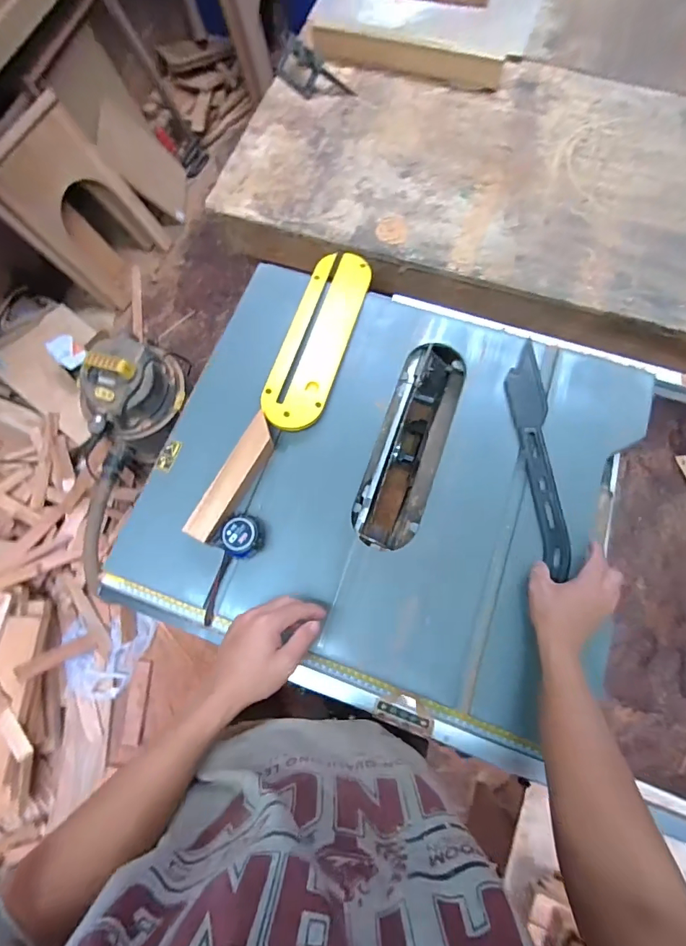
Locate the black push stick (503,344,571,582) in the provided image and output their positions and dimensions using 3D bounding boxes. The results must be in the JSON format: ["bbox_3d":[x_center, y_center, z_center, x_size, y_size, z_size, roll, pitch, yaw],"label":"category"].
[{"bbox_3d":[0.289,-0.030,0.661,0.054,0.008,0.353,-1,71,-2],"label":"black push stick"}]

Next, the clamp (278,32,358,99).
[{"bbox_3d":[-0.071,-0.843,0.931,0.089,0.047,0.193,-41,74,-12],"label":"clamp"}]

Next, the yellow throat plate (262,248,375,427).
[{"bbox_3d":[-0.039,-0.223,0.721,0.097,0.009,0.345,17,69,2],"label":"yellow throat plate"}]

